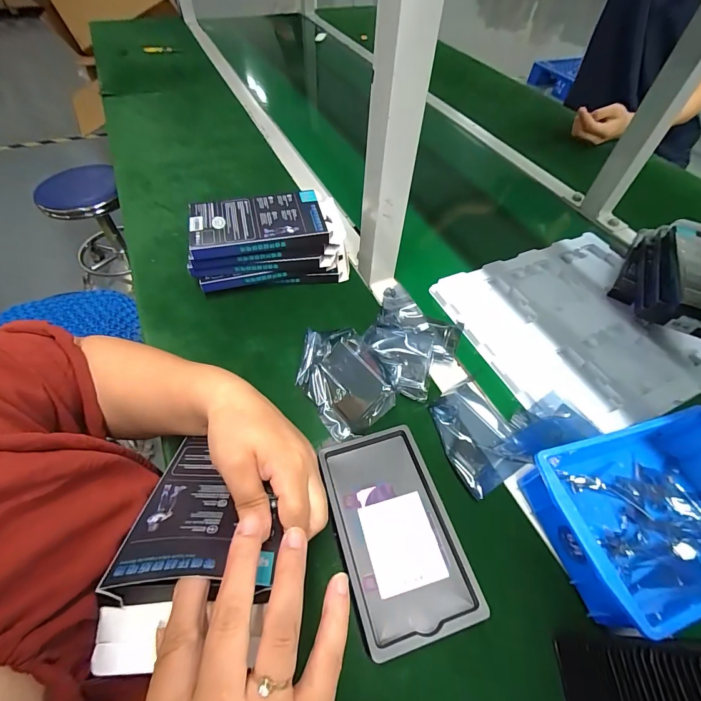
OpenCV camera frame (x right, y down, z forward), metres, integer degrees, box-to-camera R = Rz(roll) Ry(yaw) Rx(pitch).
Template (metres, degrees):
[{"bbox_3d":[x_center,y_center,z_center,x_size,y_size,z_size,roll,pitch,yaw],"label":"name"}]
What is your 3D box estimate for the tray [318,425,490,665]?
[{"bbox_3d":[0.035,0.153,0.307,0.092,0.038,0.156,-14,56,-12],"label":"tray"}]

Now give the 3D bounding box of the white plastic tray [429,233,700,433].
[{"bbox_3d":[0.307,-0.042,0.472,0.307,0.015,0.269,-18,56,-15],"label":"white plastic tray"}]

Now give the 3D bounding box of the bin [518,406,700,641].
[{"bbox_3d":[0.269,0.135,0.313,0.202,0.062,0.123,-11,55,-10],"label":"bin"}]

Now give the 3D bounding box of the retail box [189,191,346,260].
[{"bbox_3d":[-0.105,-0.164,0.460,0.191,0.025,0.091,-12,55,-11],"label":"retail box"}]

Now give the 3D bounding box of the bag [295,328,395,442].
[{"bbox_3d":[-0.005,0.028,0.394,0.091,0.041,0.122,-19,57,-16],"label":"bag"}]

